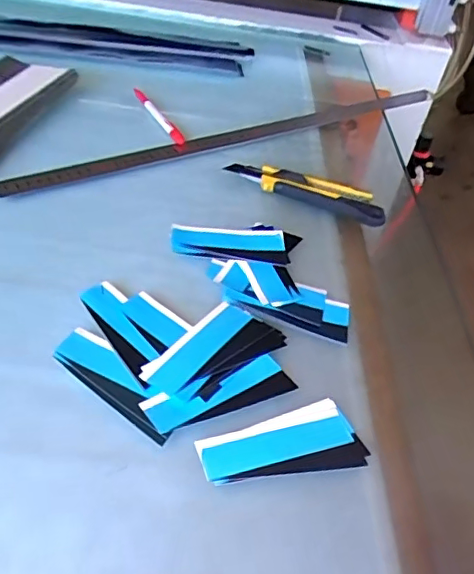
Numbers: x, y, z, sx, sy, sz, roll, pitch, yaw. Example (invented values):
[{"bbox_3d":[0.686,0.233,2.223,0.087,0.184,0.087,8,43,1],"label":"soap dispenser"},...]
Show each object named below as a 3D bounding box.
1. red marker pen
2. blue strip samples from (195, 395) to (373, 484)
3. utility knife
[{"bbox_3d":[-0.090,-0.196,0.625,0.009,0.013,0.130,-19,50,-26],"label":"red marker pen"},{"bbox_3d":[0.028,0.100,0.352,0.102,0.004,0.048,-10,47,-18],"label":"blue strip samples"},{"bbox_3d":[0.067,-0.095,0.545,0.156,0.021,0.037,18,45,10],"label":"utility knife"}]

